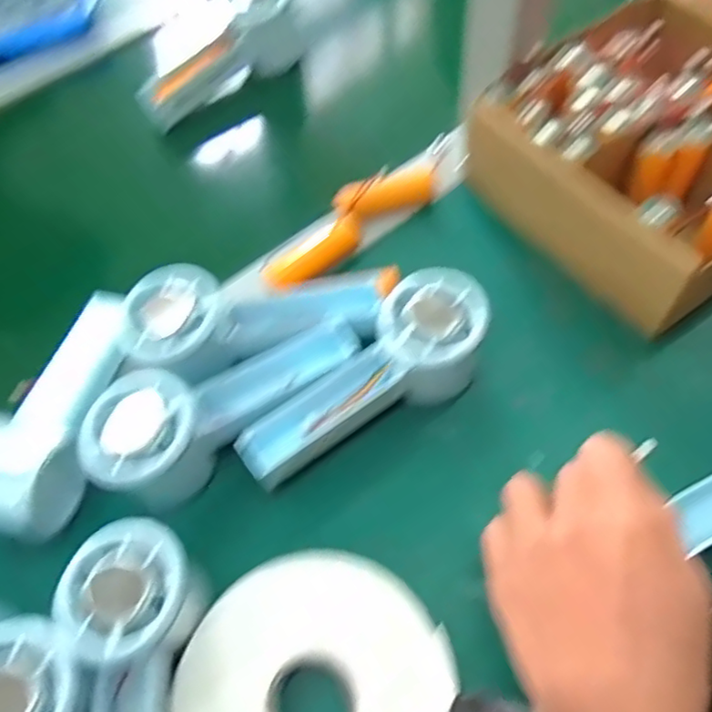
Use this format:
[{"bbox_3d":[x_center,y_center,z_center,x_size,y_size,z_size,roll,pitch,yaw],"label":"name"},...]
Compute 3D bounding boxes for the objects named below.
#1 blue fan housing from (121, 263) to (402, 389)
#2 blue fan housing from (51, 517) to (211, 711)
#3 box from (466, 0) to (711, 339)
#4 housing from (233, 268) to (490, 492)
[{"bbox_3d":[-0.054,-0.023,0.378,0.162,0.038,0.072,-9,60,-2],"label":"blue fan housing"},{"bbox_3d":[-0.103,0.157,0.287,0.054,0.057,0.153,-5,73,0],"label":"blue fan housing"},{"bbox_3d":[0.204,-0.140,0.423,0.196,0.082,0.184,-34,64,-15],"label":"box"},{"bbox_3d":[0.010,0.017,0.352,0.155,0.049,0.065,-38,64,-3],"label":"housing"}]

